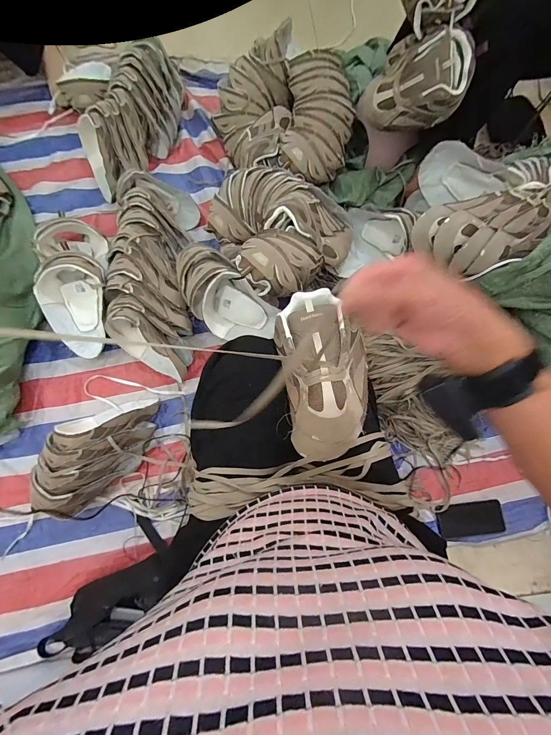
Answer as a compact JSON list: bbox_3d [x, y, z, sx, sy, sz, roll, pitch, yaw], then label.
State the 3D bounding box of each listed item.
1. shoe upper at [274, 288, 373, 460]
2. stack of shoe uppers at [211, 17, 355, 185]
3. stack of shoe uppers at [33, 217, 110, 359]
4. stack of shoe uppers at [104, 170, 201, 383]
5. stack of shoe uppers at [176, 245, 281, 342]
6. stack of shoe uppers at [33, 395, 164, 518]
[{"bbox_3d":[0.075,-0.003,0.467,0.127,0.057,0.248,-10,77,-4],"label":"shoe upper"},{"bbox_3d":[0.057,-0.757,0.924,0.405,0.142,0.438,32,78,6],"label":"stack of shoe uppers"},{"bbox_3d":[-0.511,-0.218,0.827,0.157,0.131,0.359,-11,77,-4],"label":"stack of shoe uppers"},{"bbox_3d":[-0.331,-0.263,0.859,0.208,0.159,0.545,0,77,-2],"label":"stack of shoe uppers"},{"bbox_3d":[-0.131,-0.170,0.792,0.139,0.133,0.268,-44,81,-10],"label":"stack of shoe uppers"},{"bbox_3d":[-0.419,0.203,0.756,0.279,0.132,0.222,-17,78,-5],"label":"stack of shoe uppers"}]

